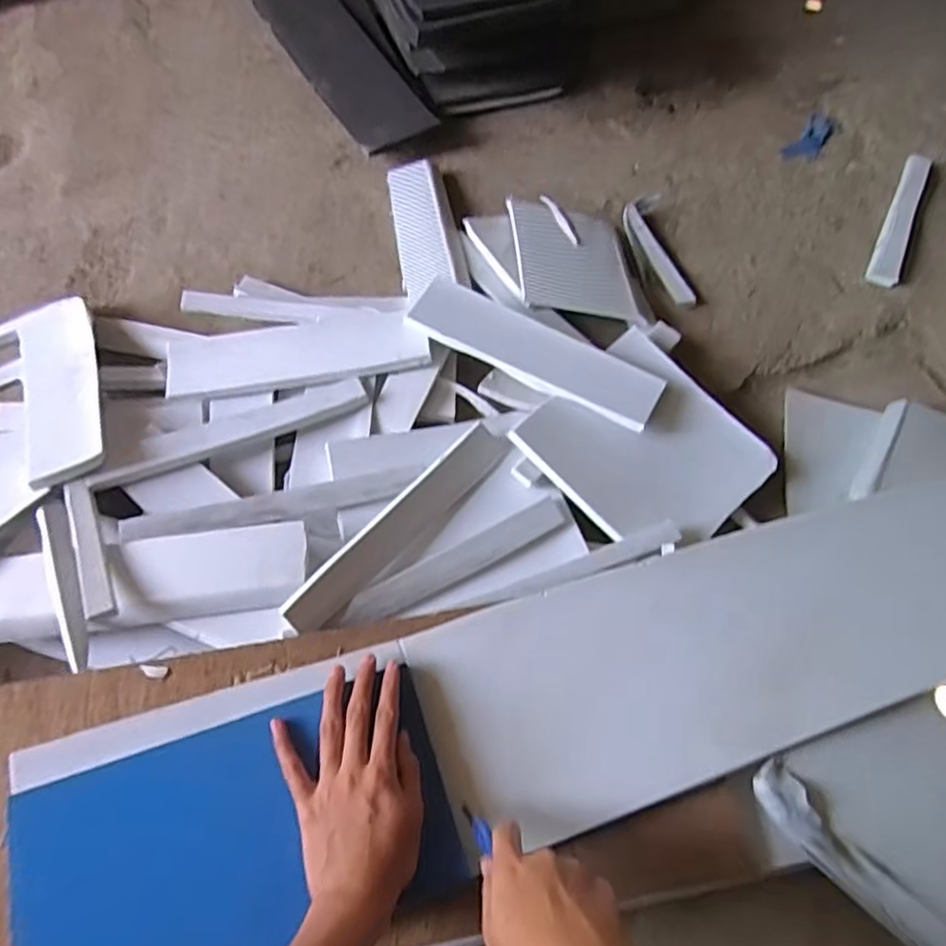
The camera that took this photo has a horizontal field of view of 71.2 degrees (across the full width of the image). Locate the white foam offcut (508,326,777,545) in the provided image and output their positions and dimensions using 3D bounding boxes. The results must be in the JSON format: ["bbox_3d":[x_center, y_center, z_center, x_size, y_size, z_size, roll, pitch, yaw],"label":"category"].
[{"bbox_3d":[0.183,-0.028,0.693,0.196,0.024,0.210,-41,72,-14],"label":"white foam offcut"}]

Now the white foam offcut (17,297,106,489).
[{"bbox_3d":[-0.444,-0.098,0.711,0.083,0.012,0.284,-28,54,-10],"label":"white foam offcut"}]

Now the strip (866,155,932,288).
[{"bbox_3d":[0.612,-0.367,0.943,0.039,0.012,0.292,15,60,29],"label":"strip"}]

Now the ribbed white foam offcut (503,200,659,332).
[{"bbox_3d":[0.133,-0.274,0.843,0.159,0.022,0.205,2,59,-9],"label":"ribbed white foam offcut"}]

